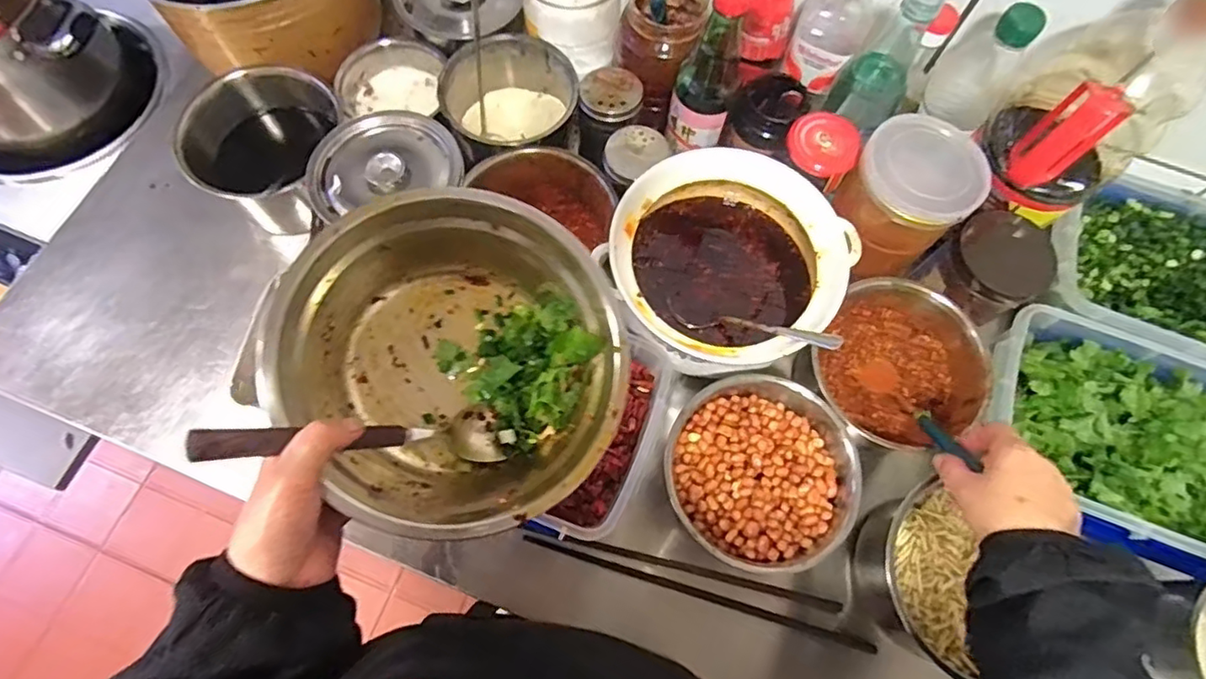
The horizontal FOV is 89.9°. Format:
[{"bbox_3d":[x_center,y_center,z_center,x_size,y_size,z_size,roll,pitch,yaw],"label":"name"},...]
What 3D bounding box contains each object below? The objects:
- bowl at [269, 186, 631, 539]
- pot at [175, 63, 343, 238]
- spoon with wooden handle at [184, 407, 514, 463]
[{"bbox_3d":[-0.090,0.018,0.396,0.193,0.102,0.201,0,71,-1],"label":"bowl"},{"bbox_3d":[-0.323,-0.183,0.602,0.139,0.096,0.143,0,71,-1],"label":"pot"},{"bbox_3d":[-0.140,0.060,0.369,0.190,0.020,0.035,7,64,-44],"label":"spoon with wooden handle"}]

